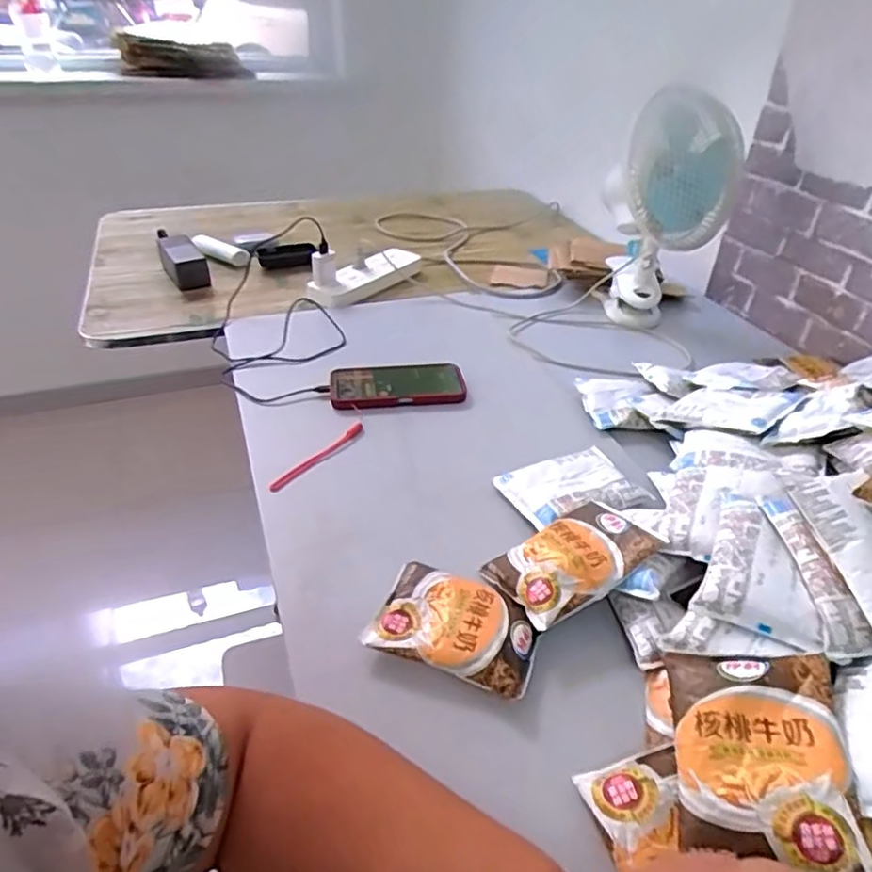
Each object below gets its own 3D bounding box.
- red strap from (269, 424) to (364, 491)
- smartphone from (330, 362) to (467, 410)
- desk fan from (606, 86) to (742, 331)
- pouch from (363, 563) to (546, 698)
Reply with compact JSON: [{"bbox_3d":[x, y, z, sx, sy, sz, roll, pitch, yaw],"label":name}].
[{"bbox_3d":[-0.125,0.021,0.677,0.013,0.005,0.135,24,41,26],"label":"red strap"},{"bbox_3d":[-0.049,-0.065,0.791,0.165,0.012,0.087,-2,36,-6],"label":"smartphone"},{"bbox_3d":[0.350,-0.336,0.947,0.171,0.314,0.141,15,38,17],"label":"desk fan"},{"bbox_3d":[0.017,0.146,0.487,0.124,0.023,0.085,14,38,16],"label":"pouch"}]

